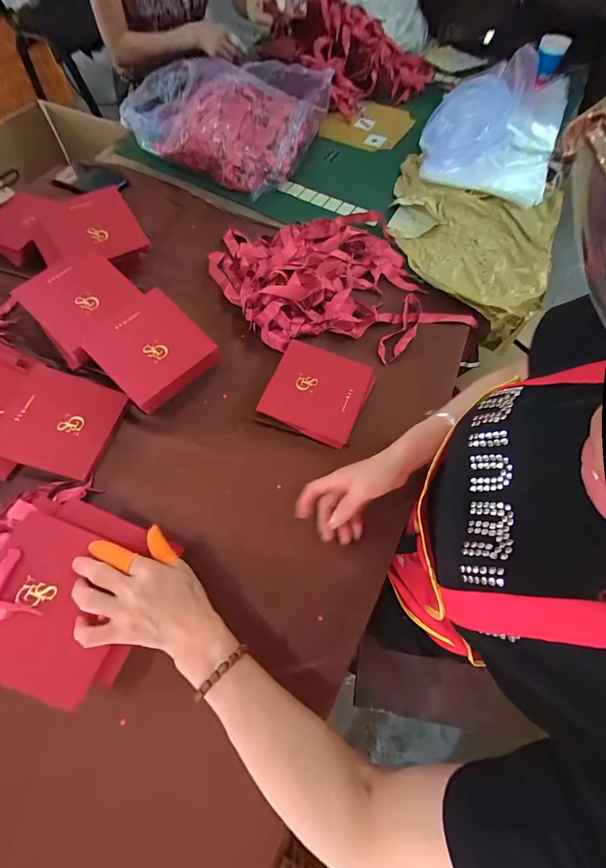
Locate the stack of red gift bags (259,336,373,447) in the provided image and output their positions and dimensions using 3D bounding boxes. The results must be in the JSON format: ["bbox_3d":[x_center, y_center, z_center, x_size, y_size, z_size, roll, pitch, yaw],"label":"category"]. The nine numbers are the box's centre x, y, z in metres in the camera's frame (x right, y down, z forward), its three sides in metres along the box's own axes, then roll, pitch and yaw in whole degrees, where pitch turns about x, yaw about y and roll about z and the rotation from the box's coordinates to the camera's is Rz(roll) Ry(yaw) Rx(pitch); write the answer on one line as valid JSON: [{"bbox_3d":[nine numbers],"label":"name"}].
[{"bbox_3d":[0.025,-0.066,0.523,0.137,0.027,0.141,21,67,10],"label":"stack of red gift bags"}]

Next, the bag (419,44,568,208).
[{"bbox_3d":[0.445,-0.712,0.781,0.276,0.109,0.428,21,67,11],"label":"bag"}]

